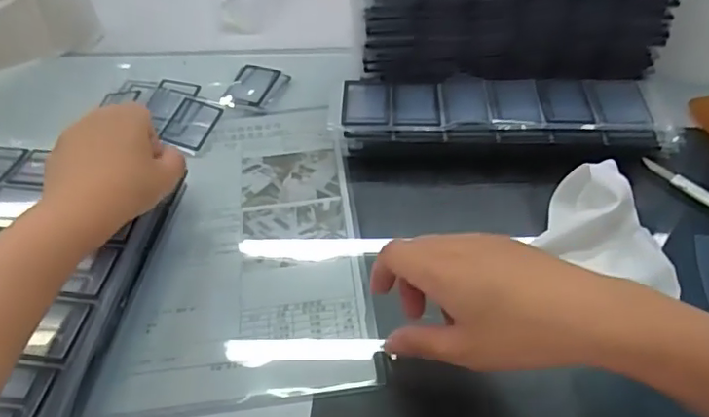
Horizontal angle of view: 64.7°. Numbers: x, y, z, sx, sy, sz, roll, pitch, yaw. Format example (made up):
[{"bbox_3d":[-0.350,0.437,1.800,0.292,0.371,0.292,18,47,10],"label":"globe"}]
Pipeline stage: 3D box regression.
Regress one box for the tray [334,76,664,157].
[{"bbox_3d":[0.134,-0.090,0.521,0.287,0.026,0.078,2,50,3],"label":"tray"}]

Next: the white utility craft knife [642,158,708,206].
[{"bbox_3d":[0.296,-0.014,0.479,0.012,0.011,0.105,-31,57,-20],"label":"white utility craft knife"}]

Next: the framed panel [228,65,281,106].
[{"bbox_3d":[-0.109,-0.134,0.601,0.043,0.004,0.060,13,52,12],"label":"framed panel"}]

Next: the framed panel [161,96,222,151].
[{"bbox_3d":[-0.162,-0.085,0.559,0.042,0.004,0.062,20,53,0],"label":"framed panel"}]

